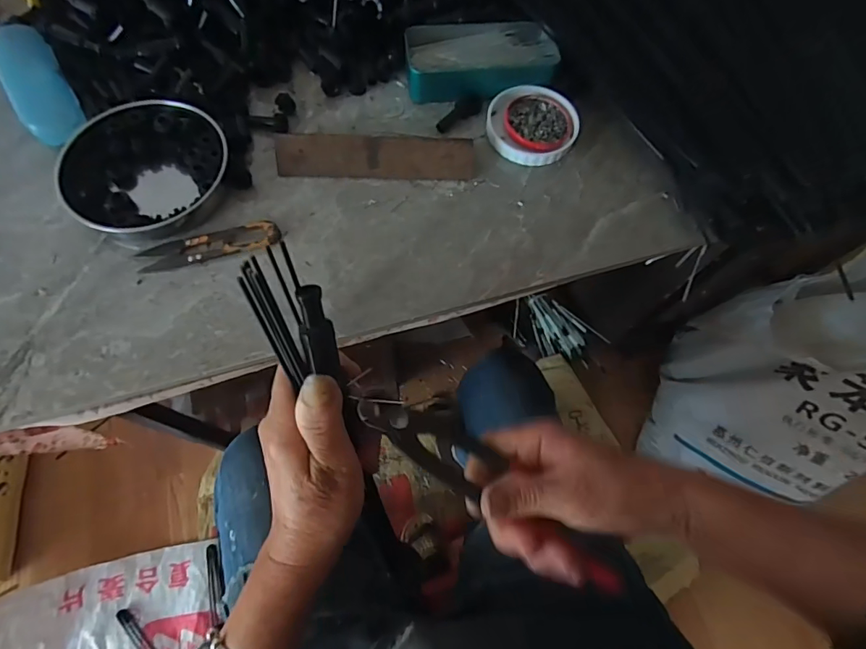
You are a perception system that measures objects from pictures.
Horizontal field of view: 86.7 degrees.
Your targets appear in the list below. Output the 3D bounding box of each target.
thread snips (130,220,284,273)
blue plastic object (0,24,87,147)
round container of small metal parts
[{"bbox_3d":[-0.193,-0.067,0.395,0.119,0.012,0.025,-12,69,-7],"label":"thread snips"},{"bbox_3d":[-0.384,-0.238,0.441,0.047,0.021,0.165,-31,72,-14],"label":"blue plastic object"},{"bbox_3d":[0.099,-0.196,0.453,0.086,0.015,0.085,1,68,-2],"label":"round container of small metal parts"}]

